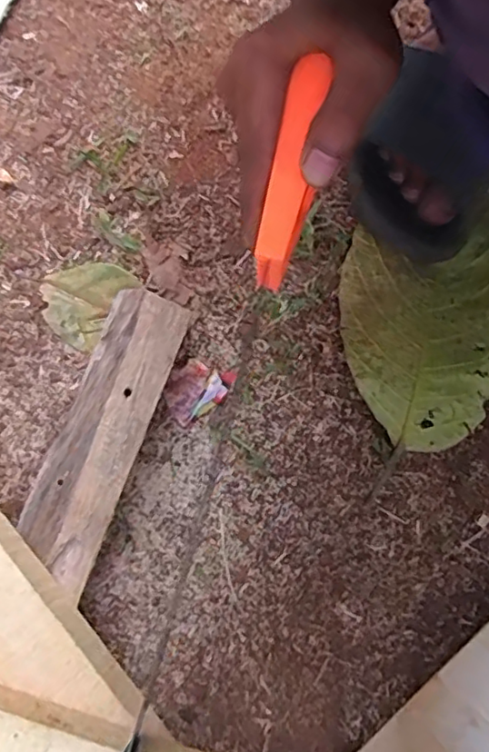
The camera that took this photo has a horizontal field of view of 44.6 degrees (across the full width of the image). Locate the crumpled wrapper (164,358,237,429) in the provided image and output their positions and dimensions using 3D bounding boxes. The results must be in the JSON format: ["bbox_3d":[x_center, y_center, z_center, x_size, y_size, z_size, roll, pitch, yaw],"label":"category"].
[{"bbox_3d":[-0.035,0.007,0.436,0.052,0.004,0.039,-38,79,-11],"label":"crumpled wrapper"}]

